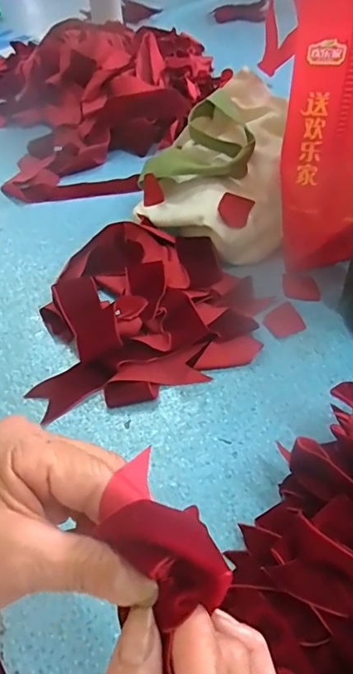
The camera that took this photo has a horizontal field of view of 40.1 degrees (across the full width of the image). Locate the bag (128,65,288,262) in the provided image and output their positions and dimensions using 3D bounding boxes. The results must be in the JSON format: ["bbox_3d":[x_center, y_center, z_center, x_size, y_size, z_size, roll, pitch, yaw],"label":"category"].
[{"bbox_3d":[0.064,-0.195,0.550,0.168,0.096,0.221,23,53,24],"label":"bag"}]

